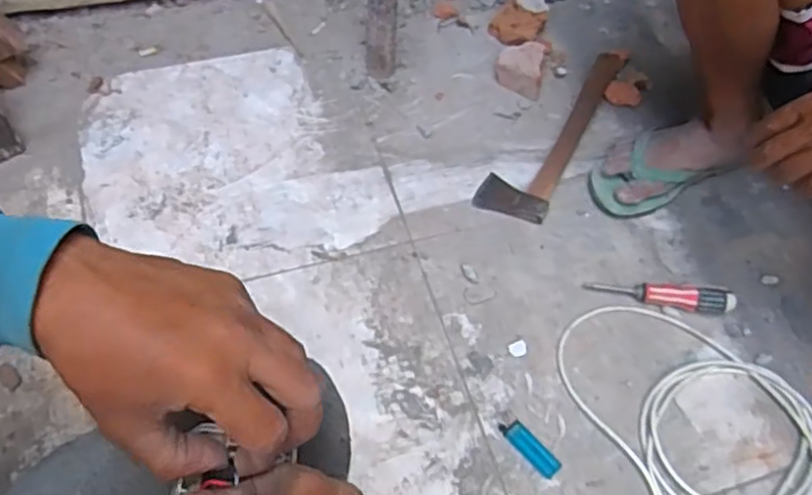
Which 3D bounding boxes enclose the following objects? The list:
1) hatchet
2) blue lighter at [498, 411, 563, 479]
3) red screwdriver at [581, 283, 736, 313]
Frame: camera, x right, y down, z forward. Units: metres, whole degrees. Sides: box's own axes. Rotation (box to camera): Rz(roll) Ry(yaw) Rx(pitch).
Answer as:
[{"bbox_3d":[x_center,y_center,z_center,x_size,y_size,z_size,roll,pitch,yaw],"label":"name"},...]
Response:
[{"bbox_3d":[0.224,-0.172,0.999,0.092,0.022,0.364,30,61,13],"label":"hatchet"},{"bbox_3d":[0.132,0.214,0.750,0.025,0.007,0.081,-36,68,-23],"label":"blue lighter"},{"bbox_3d":[0.317,0.055,0.865,0.174,0.030,0.029,13,59,3],"label":"red screwdriver"}]

